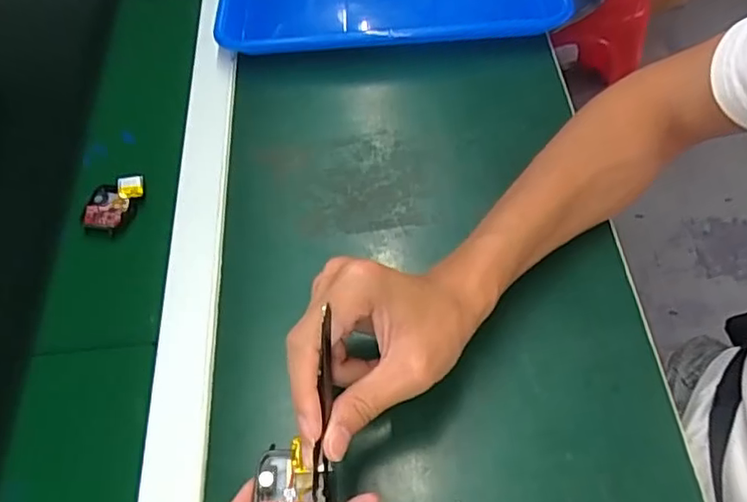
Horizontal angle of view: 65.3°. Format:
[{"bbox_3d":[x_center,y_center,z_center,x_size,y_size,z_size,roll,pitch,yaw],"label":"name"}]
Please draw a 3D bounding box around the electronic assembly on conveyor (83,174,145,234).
[{"bbox_3d":[-0.215,-0.042,0.482,0.041,0.010,0.054,16,62,14],"label":"electronic assembly on conveyor"}]

